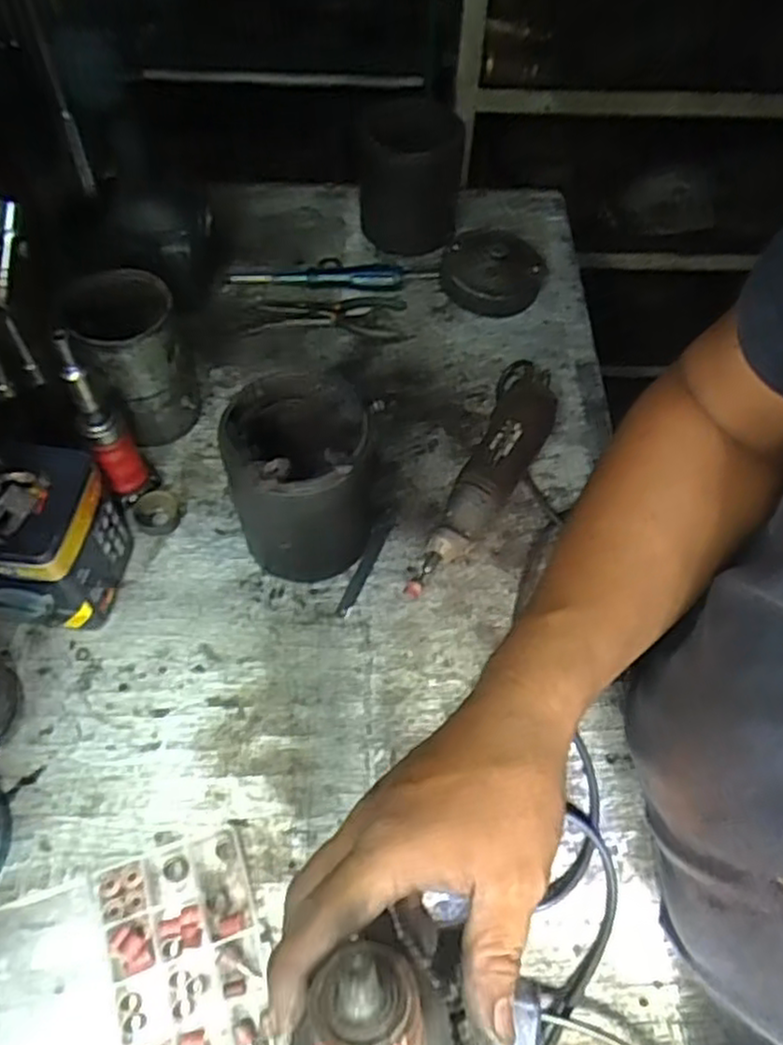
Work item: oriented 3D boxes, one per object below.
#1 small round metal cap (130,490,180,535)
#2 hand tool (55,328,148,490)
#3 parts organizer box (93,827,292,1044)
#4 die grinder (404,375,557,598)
[{"bbox_3d":[-0.208,-0.010,0.643,0.039,0.019,0.042,2,59,-3],"label":"small round metal cap"},{"bbox_3d":[-0.228,-0.074,0.584,0.033,0.192,0.024,-18,62,-14],"label":"hand tool"},{"bbox_3d":[-0.125,0.290,0.459,0.092,0.017,0.166,-16,61,-13],"label":"parts organizer box"},{"bbox_3d":[0.085,-0.040,0.655,0.063,0.047,0.263,25,60,11],"label":"die grinder"}]

